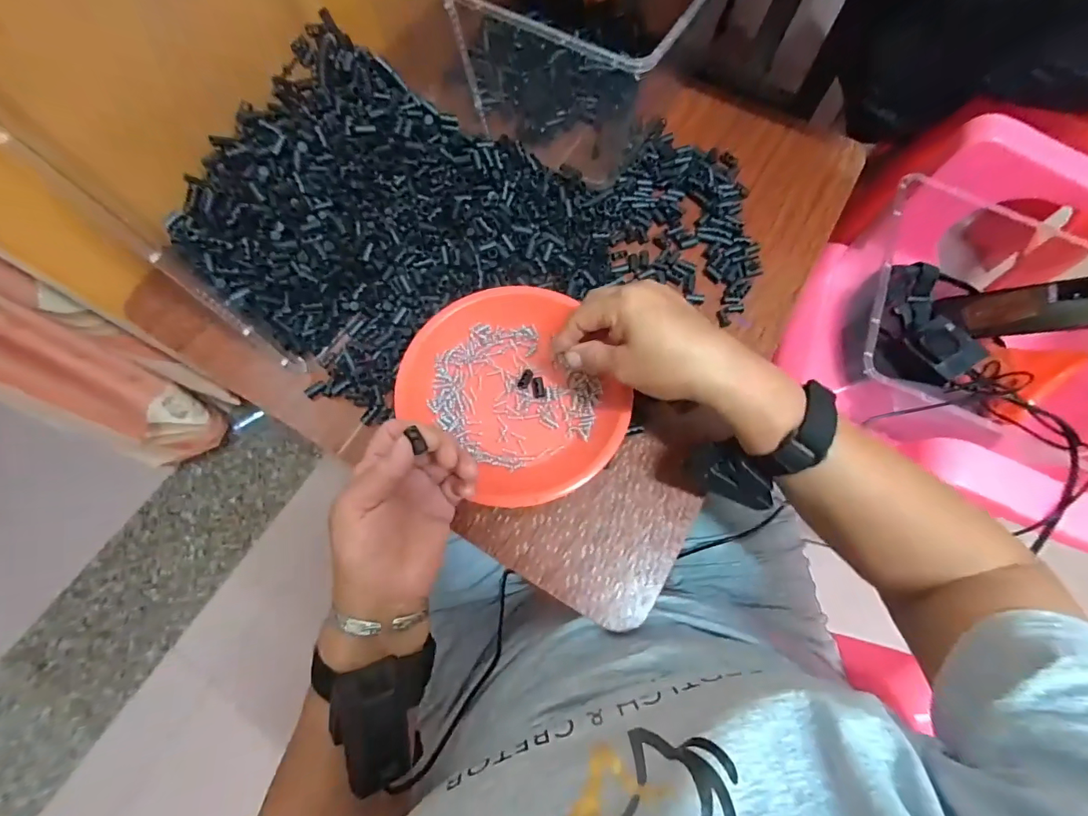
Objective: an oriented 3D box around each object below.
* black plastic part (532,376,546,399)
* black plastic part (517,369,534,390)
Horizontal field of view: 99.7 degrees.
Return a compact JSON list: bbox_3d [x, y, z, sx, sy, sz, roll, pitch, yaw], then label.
[{"bbox_3d":[-0.005,-0.019,0.410,0.010,0.004,0.020,-8,72,-4],"label":"black plastic part"},{"bbox_3d":[-0.017,-0.026,0.411,0.009,0.004,0.019,24,73,6],"label":"black plastic part"}]

